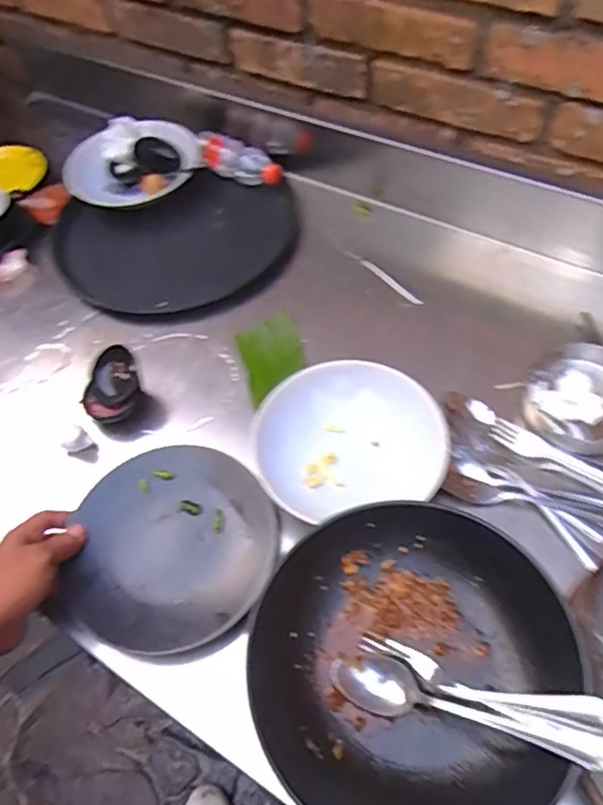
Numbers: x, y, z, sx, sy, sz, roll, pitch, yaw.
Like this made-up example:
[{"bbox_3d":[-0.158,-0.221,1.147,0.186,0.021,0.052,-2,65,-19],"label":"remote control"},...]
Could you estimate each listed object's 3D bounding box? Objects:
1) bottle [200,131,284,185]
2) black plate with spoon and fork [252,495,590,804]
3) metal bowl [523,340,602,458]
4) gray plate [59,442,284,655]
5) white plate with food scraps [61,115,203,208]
[{"bbox_3d":[-0.092,-0.349,0.869,0.132,0.041,0.047,24,59,-1],"label":"bottle"},{"bbox_3d":[0.084,0.199,0.463,0.232,0.045,0.235,-2,56,3],"label":"black plate with spoon and fork"},{"bbox_3d":[0.290,-0.002,0.615,0.113,0.055,0.101,30,63,21],"label":"metal bowl"},{"bbox_3d":[-0.123,0.134,0.580,0.190,0.020,0.198,-2,56,3],"label":"gray plate"},{"bbox_3d":[-0.243,-0.342,0.870,0.184,0.071,0.143,-28,59,-14],"label":"white plate with food scraps"}]

